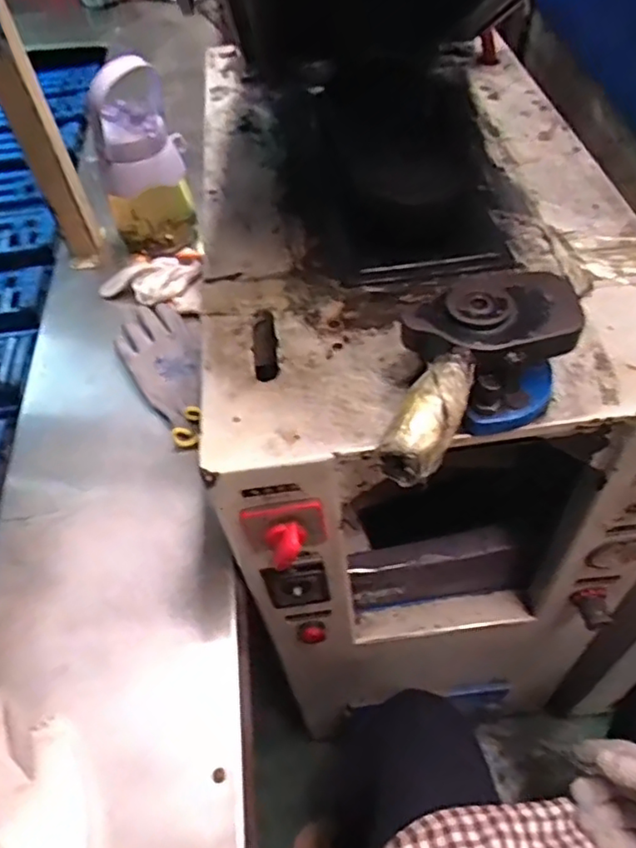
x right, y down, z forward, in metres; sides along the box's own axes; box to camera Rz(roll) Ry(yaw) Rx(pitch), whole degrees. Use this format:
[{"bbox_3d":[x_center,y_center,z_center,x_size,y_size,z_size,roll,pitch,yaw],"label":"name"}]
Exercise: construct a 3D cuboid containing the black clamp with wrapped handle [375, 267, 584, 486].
[{"bbox_3d":[0.094,-0.031,0.412,0.188,0.076,0.091,-35,58,-20],"label":"black clamp with wrapped handle"}]

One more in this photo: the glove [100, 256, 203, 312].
[{"bbox_3d":[-0.200,-0.182,0.777,0.133,0.032,0.084,23,58,21],"label":"glove"}]

